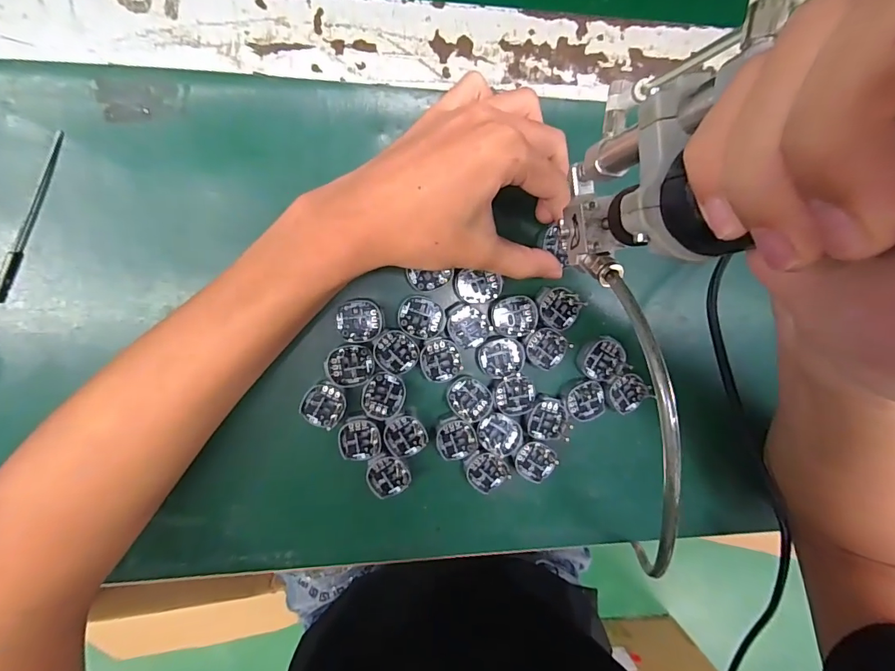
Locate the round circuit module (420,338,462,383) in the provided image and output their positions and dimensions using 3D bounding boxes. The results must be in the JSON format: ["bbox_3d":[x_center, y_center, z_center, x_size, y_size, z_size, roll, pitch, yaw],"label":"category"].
[{"bbox_3d":[-0.004,0.016,0.270,0.025,0.004,0.026,-1,97,-7],"label":"round circuit module"}]

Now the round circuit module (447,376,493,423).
[{"bbox_3d":[0.014,0.040,0.275,0.029,0.004,0.026,32,92,-10],"label":"round circuit module"}]

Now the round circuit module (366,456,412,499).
[{"bbox_3d":[-0.037,0.087,0.278,0.025,0.009,0.026,-1,97,-7],"label":"round circuit module"}]

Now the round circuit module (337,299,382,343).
[{"bbox_3d":[-0.052,-0.008,0.262,0.025,0.004,0.025,-1,97,-7],"label":"round circuit module"}]

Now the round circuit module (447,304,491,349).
[{"bbox_3d":[0.013,-0.006,0.271,0.024,0.004,0.026,-1,97,-7],"label":"round circuit module"}]

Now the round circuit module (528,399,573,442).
[{"bbox_3d":[0.067,0.055,0.290,0.029,0.010,0.027,-1,97,-7],"label":"round circuit module"}]

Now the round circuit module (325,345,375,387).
[{"bbox_3d":[-0.058,0.018,0.263,0.027,0.004,0.024,3,96,-7],"label":"round circuit module"}]

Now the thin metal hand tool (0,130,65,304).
[{"bbox_3d":[-0.227,-0.063,0.239,0.006,0.004,0.098,23,93,-9],"label":"thin metal hand tool"}]

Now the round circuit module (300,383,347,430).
[{"bbox_3d":[-0.074,0.041,0.270,0.025,0.013,0.027,-1,97,-7],"label":"round circuit module"}]

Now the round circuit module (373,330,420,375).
[{"bbox_3d":[-0.031,0.010,0.267,0.027,0.004,0.024,35,91,-10],"label":"round circuit module"}]

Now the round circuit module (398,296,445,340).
[{"bbox_3d":[-0.015,-0.011,0.266,0.027,0.004,0.025,-1,97,-7],"label":"round circuit module"}]

